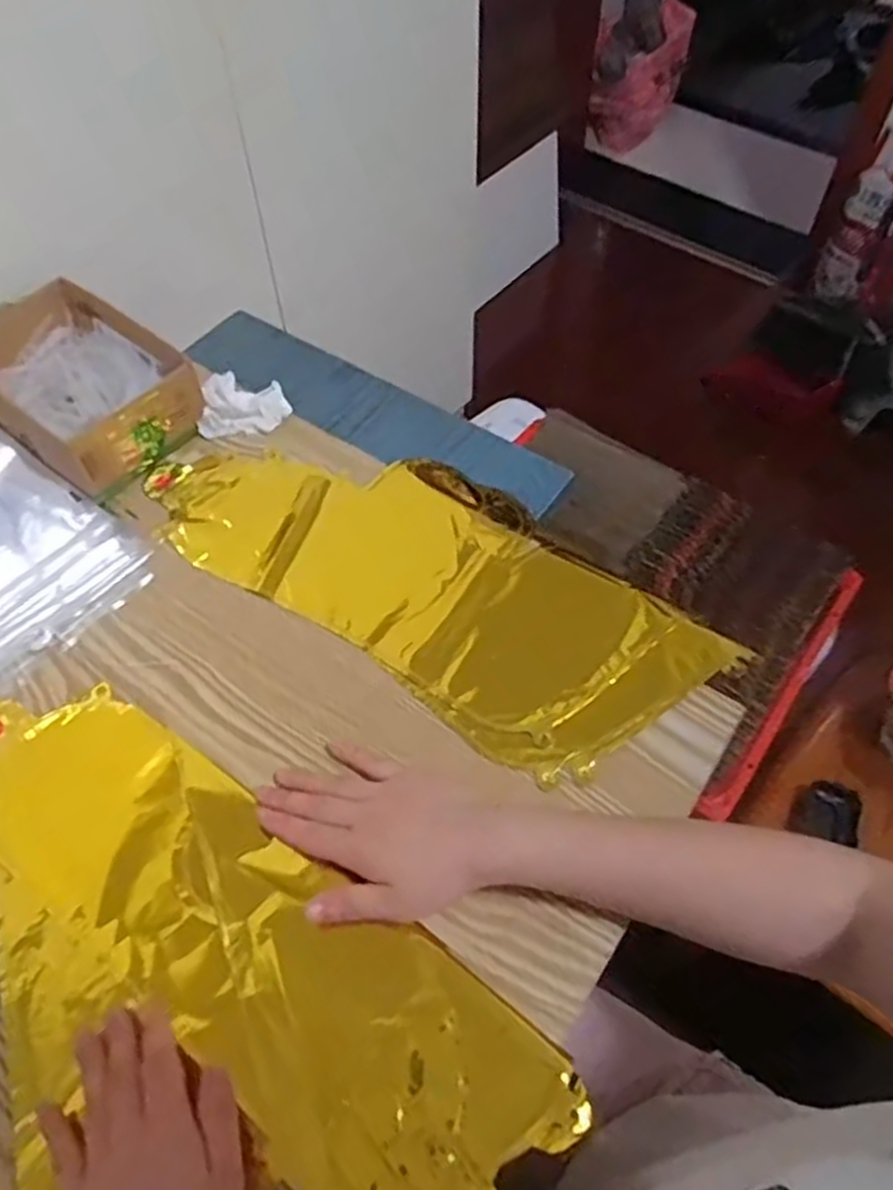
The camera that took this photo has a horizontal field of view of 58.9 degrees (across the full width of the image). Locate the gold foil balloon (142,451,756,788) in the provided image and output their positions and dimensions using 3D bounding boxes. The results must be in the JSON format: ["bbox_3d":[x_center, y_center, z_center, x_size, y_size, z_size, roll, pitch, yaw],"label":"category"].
[{"bbox_3d":[-0.016,-0.024,0.602,0.425,0.011,0.190,30,61,19],"label":"gold foil balloon"}]

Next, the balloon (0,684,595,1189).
[{"bbox_3d":[-0.163,0.225,0.436,0.412,0.019,0.238,33,61,21],"label":"balloon"}]

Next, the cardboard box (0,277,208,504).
[{"bbox_3d":[-0.306,-0.175,0.665,0.188,0.065,0.135,34,62,21],"label":"cardboard box"}]

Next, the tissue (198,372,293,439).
[{"bbox_3d":[-0.172,-0.166,0.682,0.070,0.025,0.056,4,56,3],"label":"tissue"}]

